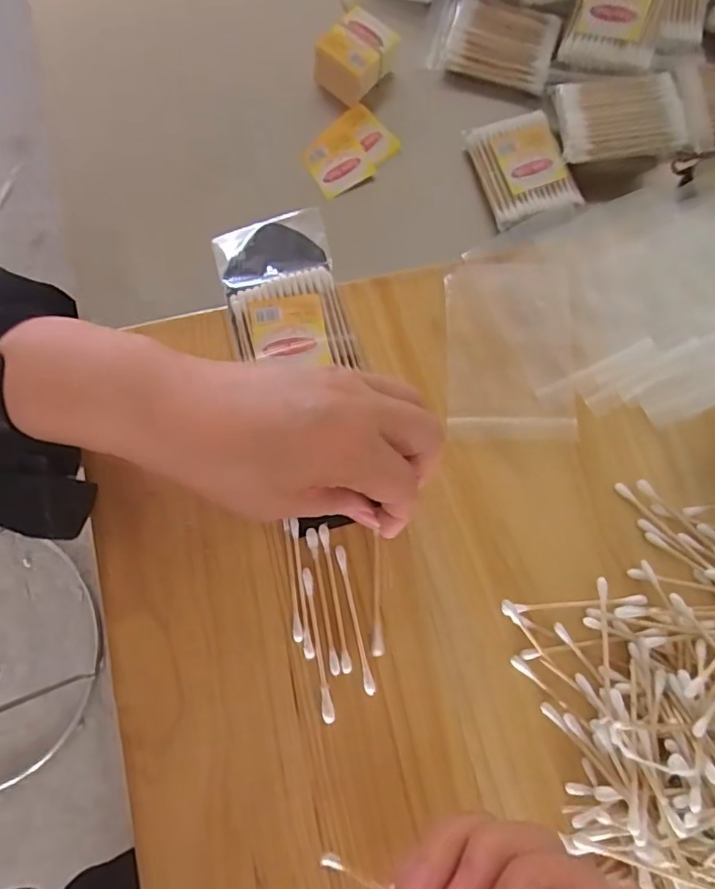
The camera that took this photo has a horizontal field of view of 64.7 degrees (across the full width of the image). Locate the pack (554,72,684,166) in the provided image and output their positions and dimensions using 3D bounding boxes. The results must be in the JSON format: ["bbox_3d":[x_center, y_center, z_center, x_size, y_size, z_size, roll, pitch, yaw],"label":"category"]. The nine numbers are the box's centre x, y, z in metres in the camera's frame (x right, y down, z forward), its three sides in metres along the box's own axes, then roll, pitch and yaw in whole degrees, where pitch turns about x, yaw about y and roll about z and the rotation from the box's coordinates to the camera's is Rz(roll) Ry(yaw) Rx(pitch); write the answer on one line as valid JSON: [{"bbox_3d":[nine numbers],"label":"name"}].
[{"bbox_3d":[0.175,-0.217,0.373,0.081,0.015,0.057,-3,79,1],"label":"pack"}]

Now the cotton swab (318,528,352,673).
[{"bbox_3d":[-0.012,0.077,0.284,0.005,0.004,0.072,-10,79,-1],"label":"cotton swab"}]

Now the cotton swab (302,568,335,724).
[{"bbox_3d":[-0.020,0.099,0.280,0.006,0.004,0.073,-11,79,-1],"label":"cotton swab"}]

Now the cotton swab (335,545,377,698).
[{"bbox_3d":[-0.001,0.087,0.284,0.005,0.004,0.072,-13,79,-1],"label":"cotton swab"}]

